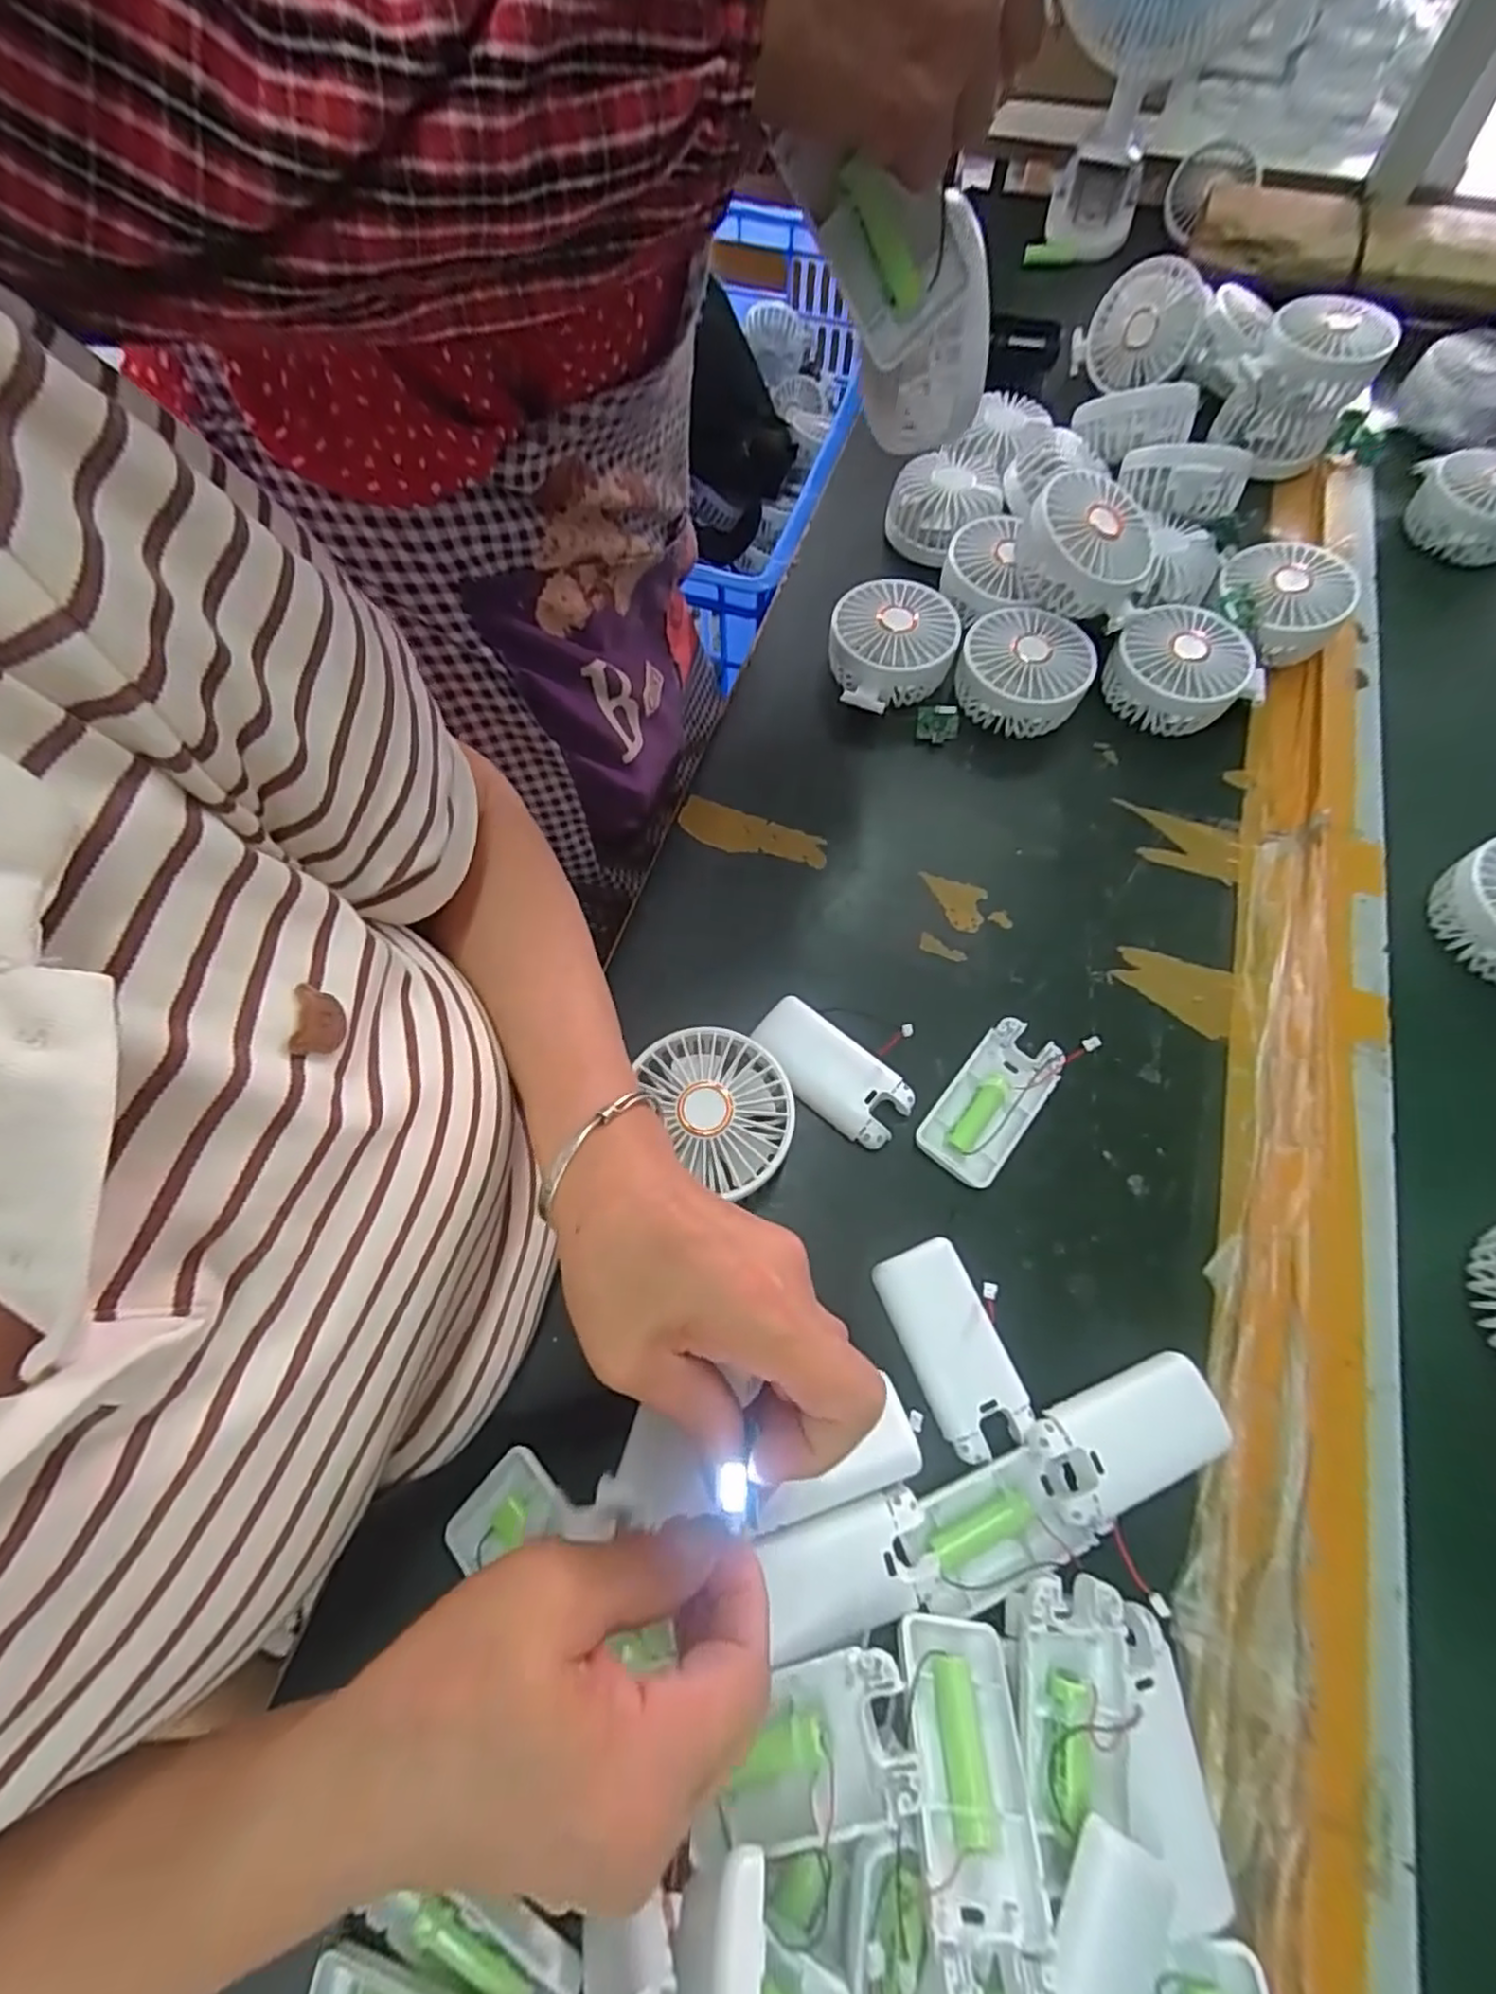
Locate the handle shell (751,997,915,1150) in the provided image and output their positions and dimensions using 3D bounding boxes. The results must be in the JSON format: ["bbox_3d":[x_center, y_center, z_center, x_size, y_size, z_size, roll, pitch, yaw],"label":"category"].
[{"bbox_3d":[0.046,0.041,0.387,0.091,0.013,0.043,37,71,17],"label":"handle shell"}]

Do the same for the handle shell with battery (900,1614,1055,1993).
[{"bbox_3d":[0.080,0.284,0.249,0.042,0.021,0.091,2,37,1],"label":"handle shell with battery"}]

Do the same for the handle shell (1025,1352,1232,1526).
[{"bbox_3d":[0.175,0.199,0.317,0.093,0.019,0.042,-18,67,-8],"label":"handle shell"}]

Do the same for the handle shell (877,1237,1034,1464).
[{"bbox_3d":[0.098,0.167,0.336,0.045,0.011,0.092,-21,66,-8],"label":"handle shell"}]

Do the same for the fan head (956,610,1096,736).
[{"bbox_3d":[0.189,-0.222,0.483,0.086,0.047,0.086,25,68,13],"label":"fan head"}]

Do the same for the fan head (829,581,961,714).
[{"bbox_3d":[0.101,-0.241,0.492,0.083,0.047,0.090,-1,65,2],"label":"fan head"}]

